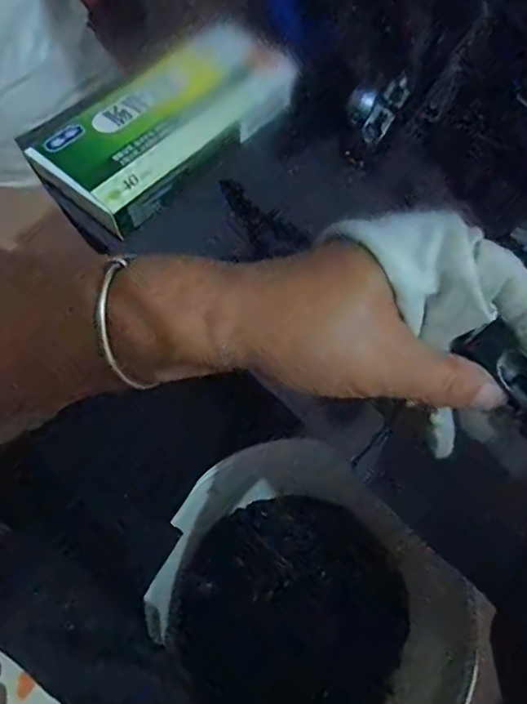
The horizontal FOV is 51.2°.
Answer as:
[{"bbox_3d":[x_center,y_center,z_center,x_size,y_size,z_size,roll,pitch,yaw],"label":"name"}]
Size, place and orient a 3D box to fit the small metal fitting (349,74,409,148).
[{"bbox_3d":[0.078,-0.163,0.362,0.043,0.004,0.033,-41,110,6],"label":"small metal fitting"}]

